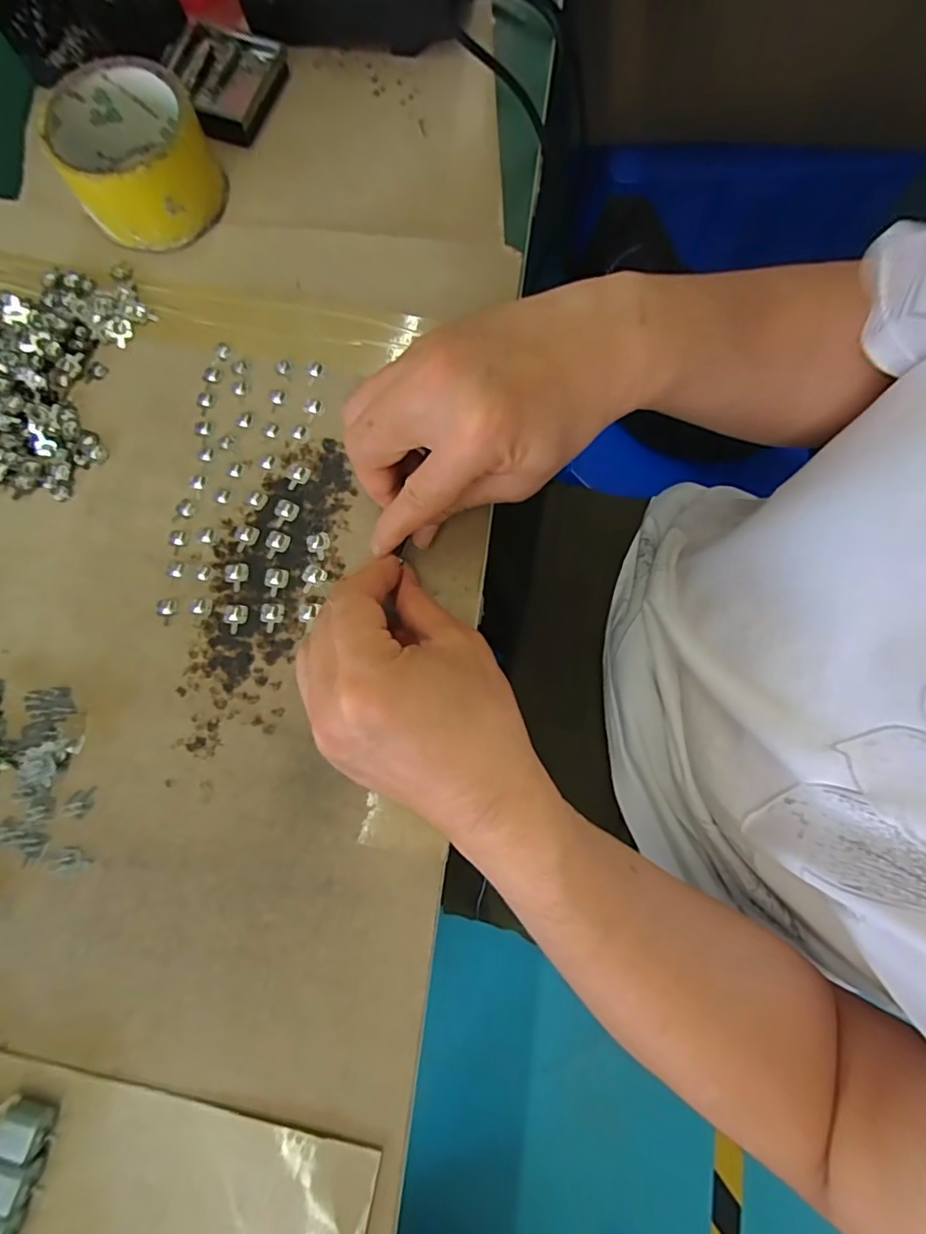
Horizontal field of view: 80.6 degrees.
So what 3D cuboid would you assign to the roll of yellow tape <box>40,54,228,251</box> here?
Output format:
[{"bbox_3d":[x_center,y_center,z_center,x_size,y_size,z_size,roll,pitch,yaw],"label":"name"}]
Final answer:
[{"bbox_3d":[-0.194,-0.276,0.328,0.081,0.046,0.083,0,79,0],"label":"roll of yellow tape"}]

